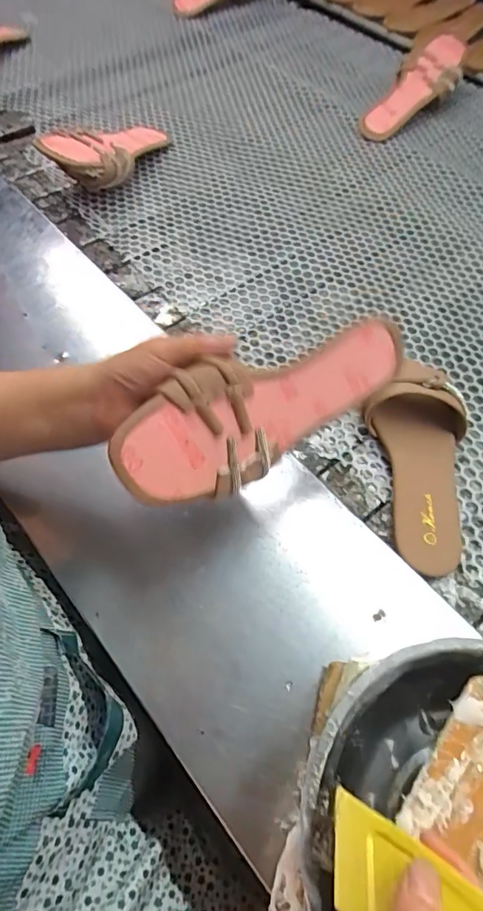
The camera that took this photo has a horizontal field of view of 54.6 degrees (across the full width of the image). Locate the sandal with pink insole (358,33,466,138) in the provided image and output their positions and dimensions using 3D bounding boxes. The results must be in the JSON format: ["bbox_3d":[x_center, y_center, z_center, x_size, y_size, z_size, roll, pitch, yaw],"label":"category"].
[{"bbox_3d":[0.315,-0.657,0.837,0.110,0.075,0.301,31,64,14],"label":"sandal with pink insole"}]

